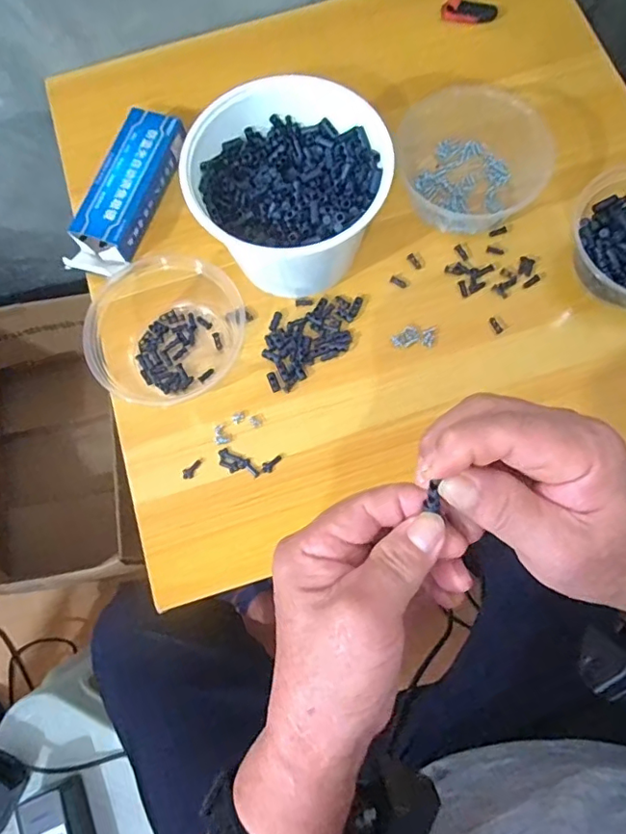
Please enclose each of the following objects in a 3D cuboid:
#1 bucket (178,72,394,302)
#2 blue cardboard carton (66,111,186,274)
[{"bbox_3d":[-0.022,-0.198,0.482,0.162,0.109,0.154,0,74,2],"label":"bucket"},{"bbox_3d":[-0.185,-0.221,0.539,0.062,0.033,0.175,20,76,7],"label":"blue cardboard carton"}]

